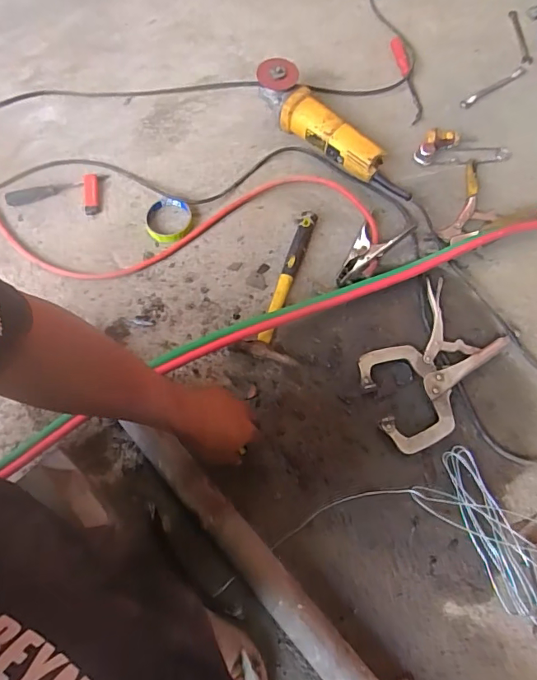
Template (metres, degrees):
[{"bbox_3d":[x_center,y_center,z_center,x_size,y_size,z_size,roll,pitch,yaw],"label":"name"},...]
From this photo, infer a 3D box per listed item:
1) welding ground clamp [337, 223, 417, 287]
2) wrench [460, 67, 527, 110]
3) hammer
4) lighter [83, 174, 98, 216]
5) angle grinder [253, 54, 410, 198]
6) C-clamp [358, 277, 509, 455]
[{"bbox_3d":[0.165,-0.157,0.781,0.158,0.030,0.066,-41,74,-13],"label":"welding ground clamp"},{"bbox_3d":[0.460,-0.515,0.936,0.181,0.005,0.020,-34,72,-11],"label":"wrench"},{"bbox_3d":[0.038,-0.094,0.763,0.089,0.024,0.276,17,70,7],"label":"hammer"},{"bbox_3d":[-0.327,-0.267,0.846,0.024,0.017,0.080,-4,82,-1],"label":"lighter"},{"bbox_3d":[0.115,-0.379,0.837,0.349,0.093,0.068,41,75,15],"label":"angle grinder"},{"bbox_3d":[0.244,0.038,0.705,0.160,0.023,0.257,41,75,15],"label":"C-clamp"}]

